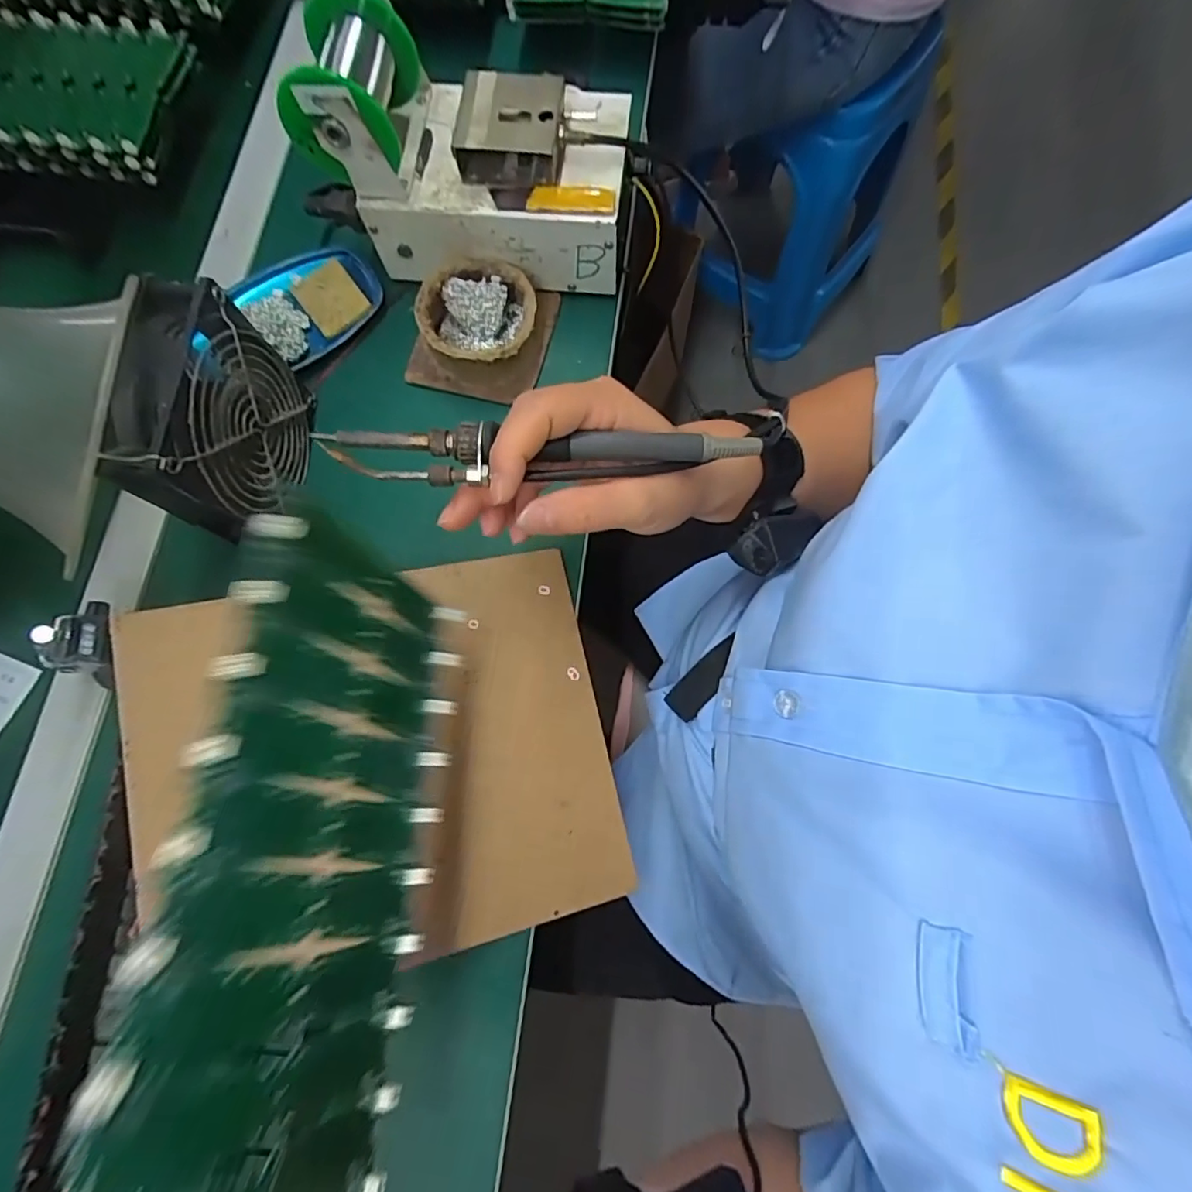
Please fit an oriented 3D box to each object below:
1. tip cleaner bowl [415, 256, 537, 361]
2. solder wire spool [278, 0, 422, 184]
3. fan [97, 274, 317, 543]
[{"bbox_3d":[-0.084,-0.200,0.413,0.081,0.036,0.081,0,77,1],"label":"tip cleaner bowl"},{"bbox_3d":[-0.153,-0.318,0.352,0.068,0.058,0.090,4,77,2],"label":"solder wire spool"},{"bbox_3d":[-0.229,-0.101,0.348,0.043,0.114,0.124,1,77,2],"label":"fan"}]

